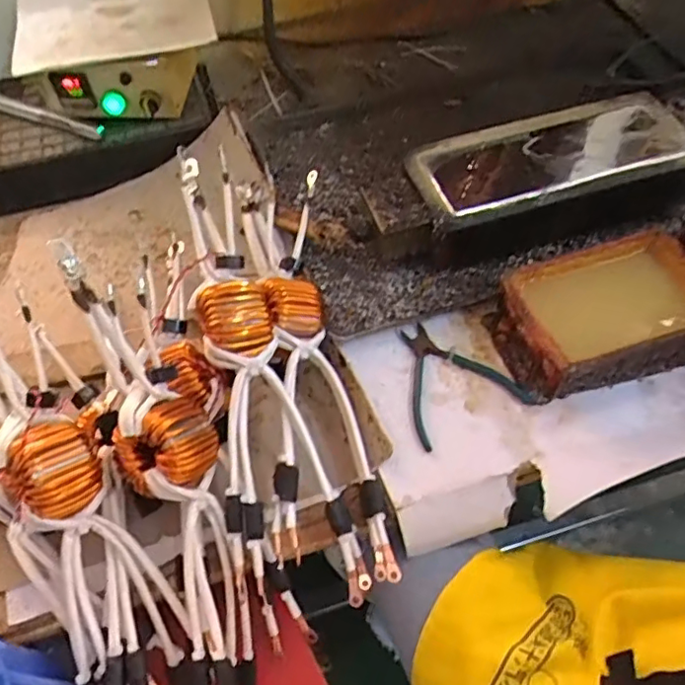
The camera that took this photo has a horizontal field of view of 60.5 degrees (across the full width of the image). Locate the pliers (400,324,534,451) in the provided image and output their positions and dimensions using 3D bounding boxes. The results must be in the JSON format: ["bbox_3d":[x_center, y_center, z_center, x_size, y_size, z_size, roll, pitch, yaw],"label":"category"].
[{"bbox_3d":[0.112,0.036,0.622,0.124,0.019,0.127,-21,58,-12],"label":"pliers"}]

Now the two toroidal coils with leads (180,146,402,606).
[{"bbox_3d":[-0.078,0.003,0.604,0.152,0.153,0.505,-16,69,-8],"label":"two toroidal coils with leads"}]

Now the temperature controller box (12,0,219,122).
[{"bbox_3d":[-0.300,-0.407,0.809,0.250,0.097,0.210,-10,56,-5],"label":"temperature controller box"}]

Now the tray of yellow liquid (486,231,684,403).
[{"bbox_3d":[0.276,-0.034,0.615,0.214,0.077,0.136,-16,57,-8],"label":"tray of yellow liquid"}]

